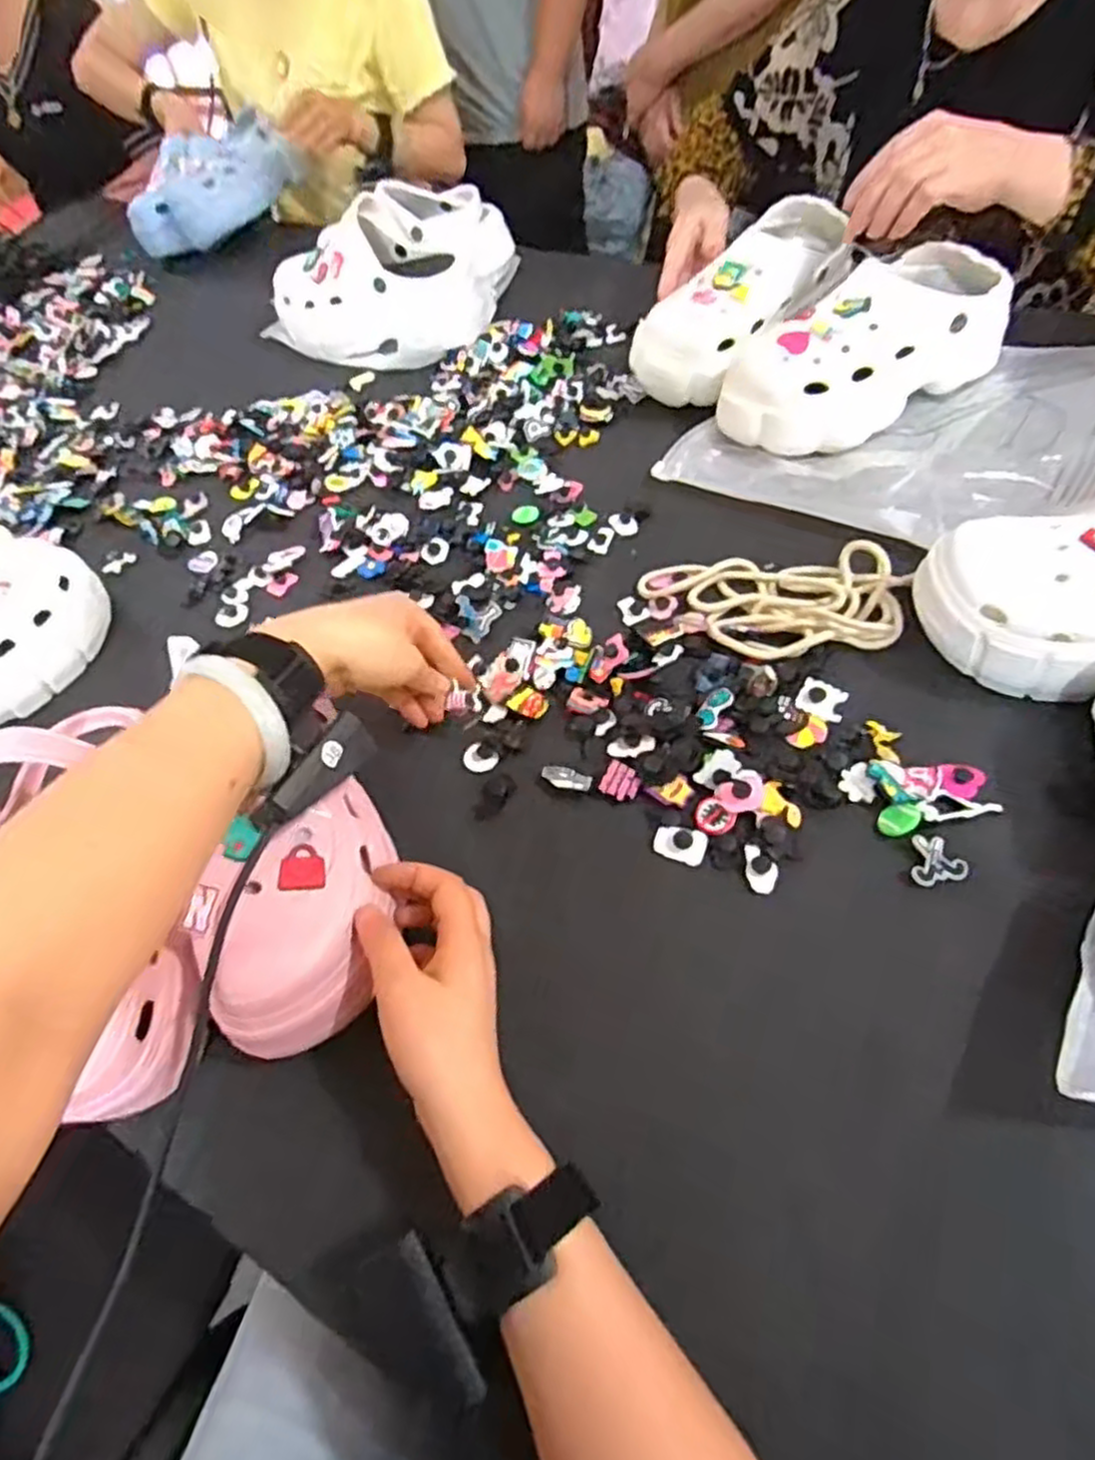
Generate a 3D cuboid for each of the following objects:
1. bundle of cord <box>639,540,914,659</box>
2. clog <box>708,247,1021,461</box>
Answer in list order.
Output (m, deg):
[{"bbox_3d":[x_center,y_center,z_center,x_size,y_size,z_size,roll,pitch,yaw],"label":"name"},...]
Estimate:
[{"bbox_3d":[0.162,-0.096,0.551,0.190,0.032,0.103,6,56,14],"label":"bundle of cord"},{"bbox_3d":[0.273,-0.328,0.652,0.247,0.098,0.110,-27,52,0],"label":"clog"}]

